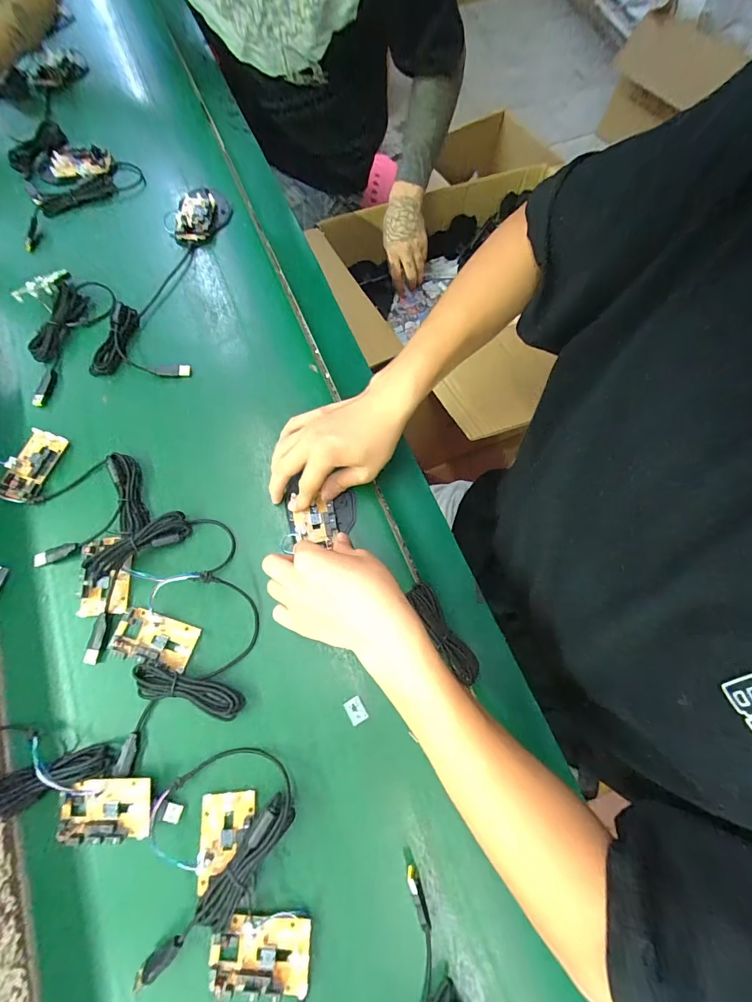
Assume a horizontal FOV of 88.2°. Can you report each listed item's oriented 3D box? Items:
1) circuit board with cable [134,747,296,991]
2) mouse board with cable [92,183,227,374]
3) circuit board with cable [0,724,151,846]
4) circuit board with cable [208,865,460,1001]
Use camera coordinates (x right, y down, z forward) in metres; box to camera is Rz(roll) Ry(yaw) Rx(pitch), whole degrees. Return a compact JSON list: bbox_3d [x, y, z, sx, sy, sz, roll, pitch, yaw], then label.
[{"bbox_3d":[-0.139,0.283,0.318,0.146,0.028,0.111,-28,74,-9],"label":"circuit board with cable"},{"bbox_3d":[-0.279,-0.315,0.521,0.114,0.022,0.337,2,72,1],"label":"mouse board with cable"},{"bbox_3d":[-0.282,0.242,0.328,0.185,0.033,0.068,9,72,3],"label":"circuit board with cable"},{"bbox_3d":[-0.029,0.379,0.292,0.176,0.018,0.133,-14,72,-4],"label":"circuit board with cable"}]

